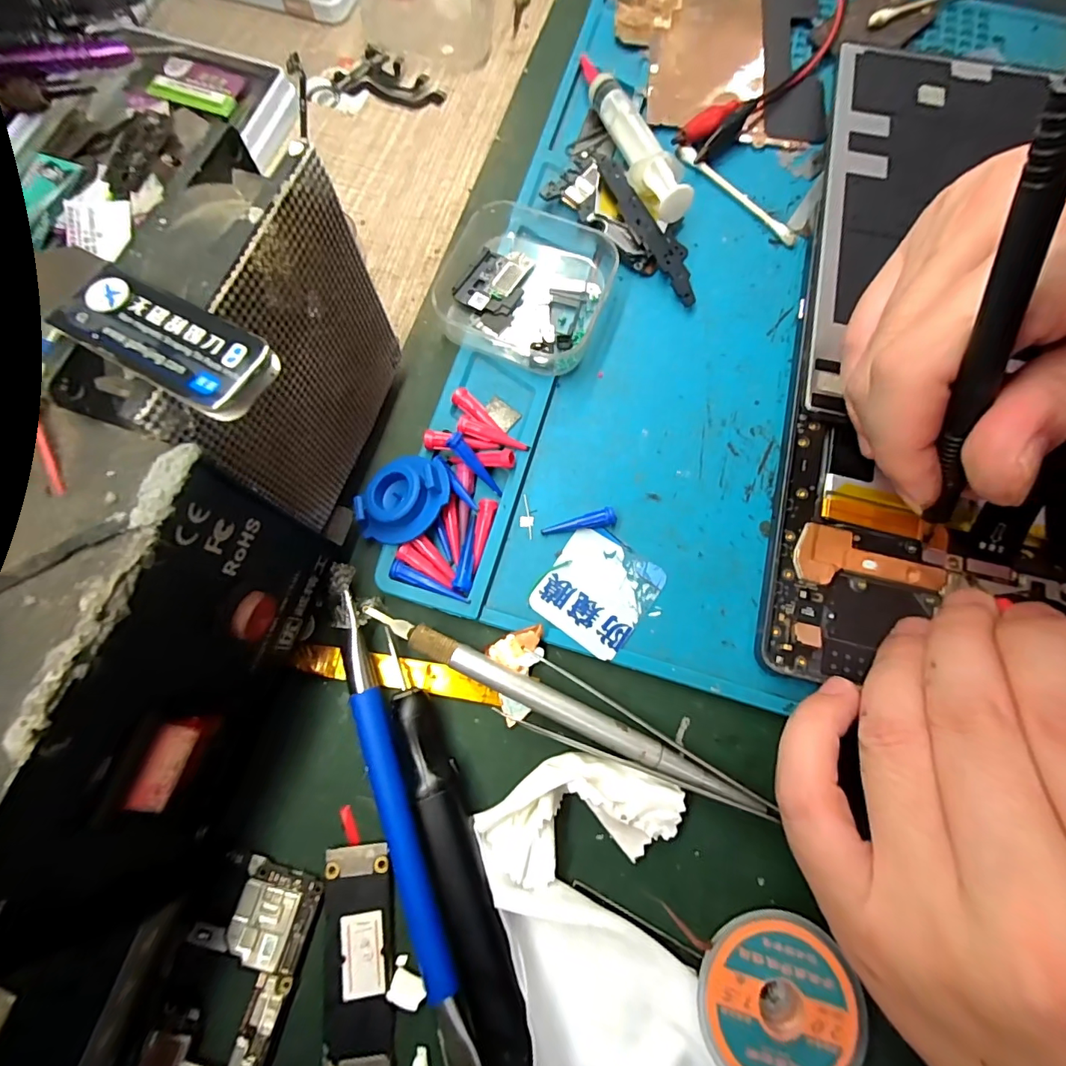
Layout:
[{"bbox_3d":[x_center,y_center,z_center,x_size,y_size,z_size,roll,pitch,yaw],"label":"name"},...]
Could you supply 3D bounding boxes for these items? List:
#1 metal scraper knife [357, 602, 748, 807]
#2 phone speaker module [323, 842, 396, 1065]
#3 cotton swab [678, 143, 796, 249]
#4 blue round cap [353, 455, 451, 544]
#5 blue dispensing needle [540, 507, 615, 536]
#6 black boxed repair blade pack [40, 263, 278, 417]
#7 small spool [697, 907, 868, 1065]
[{"bbox_3d":[0.006,0.057,0.157,0.132,0.011,0.010,25,77,7],"label":"metal scraper knife"},{"bbox_3d":[-0.052,0.130,0.143,0.020,0.004,0.064,-6,75,-1],"label":"phone speaker module"},{"bbox_3d":[0.091,-0.152,0.215,0.007,0.005,0.068,-42,79,-9],"label":"cotton swab"},{"bbox_3d":[-0.046,-0.012,0.172,0.035,0.012,0.027,-41,79,-9],"label":"blue round cap"},{"bbox_3d":[0.018,-0.003,0.177,0.028,0.005,0.006,-17,76,-4],"label":"blue dispensing needle"},{"bbox_3d":[-0.072,-0.038,0.097,0.046,0.006,0.018,28,77,8],"label":"black boxed repair blade pack"},{"bbox_3d":[0.069,0.133,0.137,0.043,0.011,0.043,0,75,-1],"label":"small spool"}]

